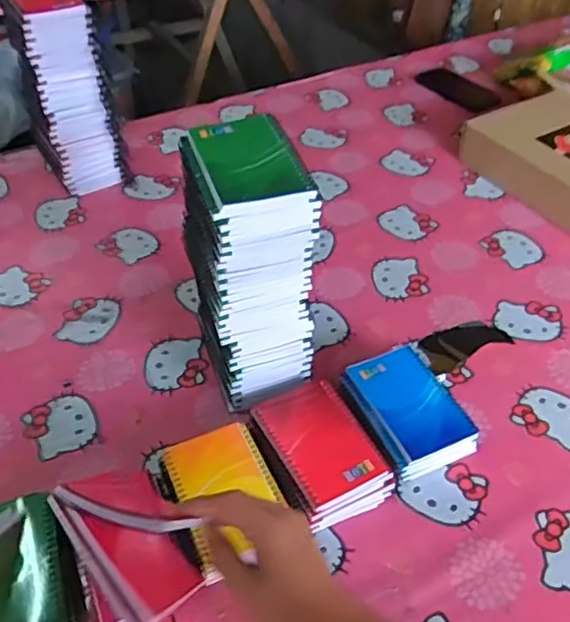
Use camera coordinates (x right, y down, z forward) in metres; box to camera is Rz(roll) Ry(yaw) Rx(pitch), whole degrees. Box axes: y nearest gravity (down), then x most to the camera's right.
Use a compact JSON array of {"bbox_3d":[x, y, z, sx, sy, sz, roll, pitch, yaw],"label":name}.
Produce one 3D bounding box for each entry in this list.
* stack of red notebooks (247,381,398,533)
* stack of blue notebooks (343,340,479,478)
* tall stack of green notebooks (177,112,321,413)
[{"bbox_3d":[0.034,0.142,0.650,0.095,0.042,0.145,-20,47,-18],"label":"stack of red notebooks"},{"bbox_3d":[0.126,0.107,0.674,0.095,0.046,0.138,-18,46,-16],"label":"stack of blue notebooks"},{"bbox_3d":[-0.034,-0.030,0.651,0.096,0.286,0.131,-14,45,-13],"label":"tall stack of green notebooks"}]

